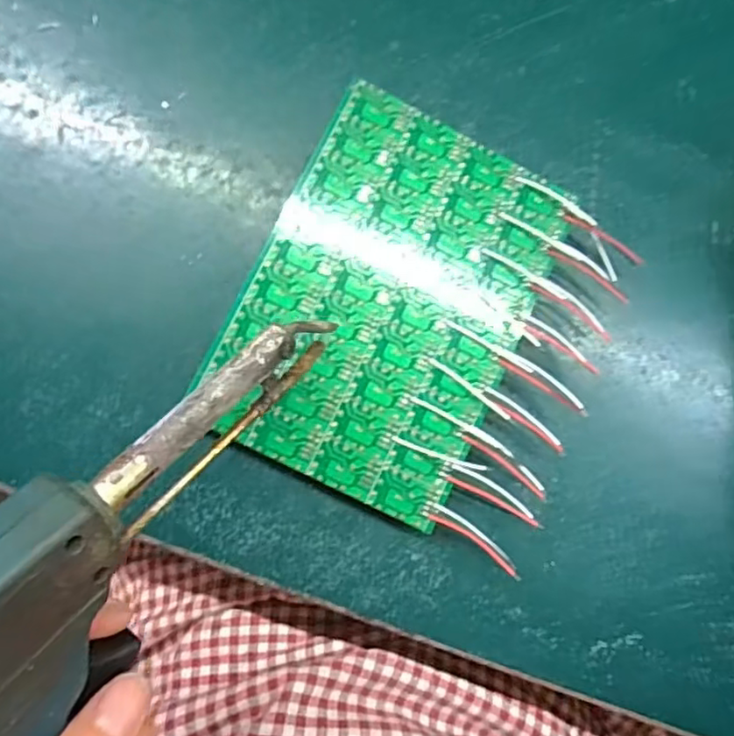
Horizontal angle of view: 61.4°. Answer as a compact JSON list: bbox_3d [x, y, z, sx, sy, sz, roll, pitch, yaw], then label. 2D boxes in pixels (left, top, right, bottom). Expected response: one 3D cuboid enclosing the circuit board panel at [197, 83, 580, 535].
[{"bbox_3d":[0.010,-0.029,0.276,0.116,0.015,0.164,26,84,-4],"label":"circuit board panel"}]

